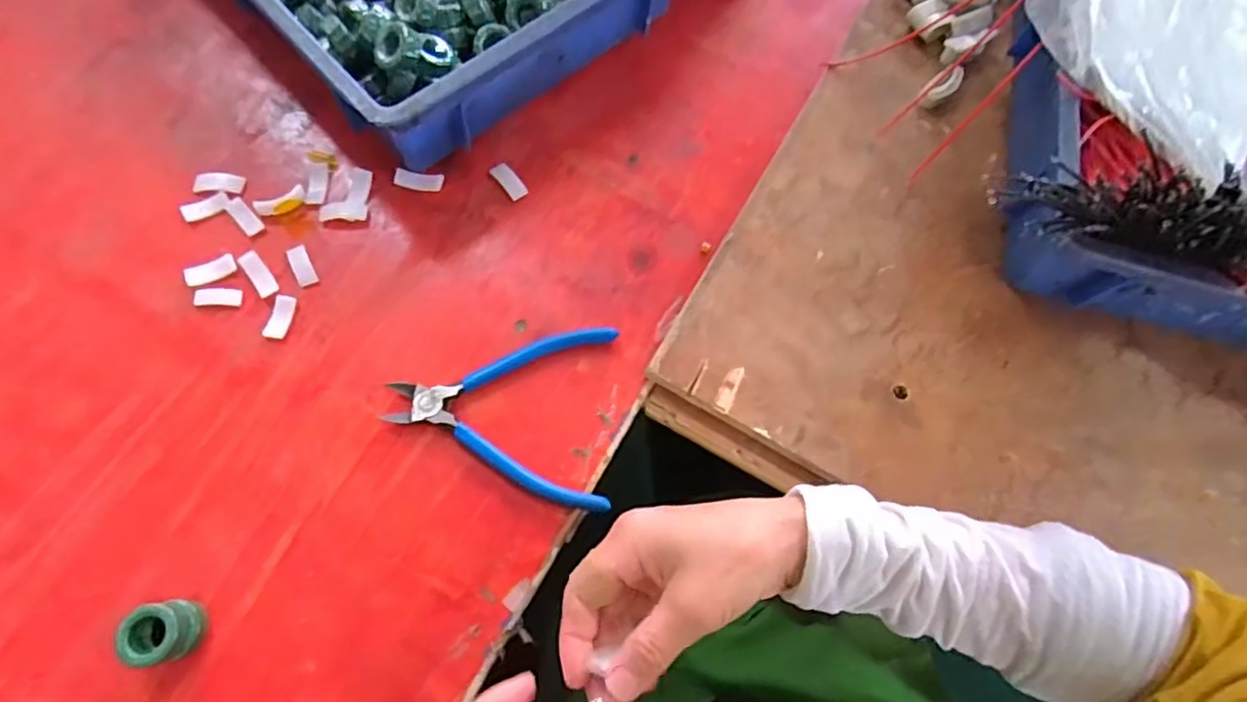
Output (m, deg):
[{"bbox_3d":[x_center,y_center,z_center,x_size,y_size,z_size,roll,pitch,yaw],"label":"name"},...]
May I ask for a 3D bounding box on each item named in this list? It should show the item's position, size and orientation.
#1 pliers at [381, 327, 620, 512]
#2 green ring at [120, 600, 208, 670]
[{"bbox_3d":[-0.077,0.036,0.411,0.139,0.008,0.114,5,69,-1],"label":"pliers"},{"bbox_3d":[-0.247,0.151,0.350,0.029,0.029,0.031,1,70,-2],"label":"green ring"}]

